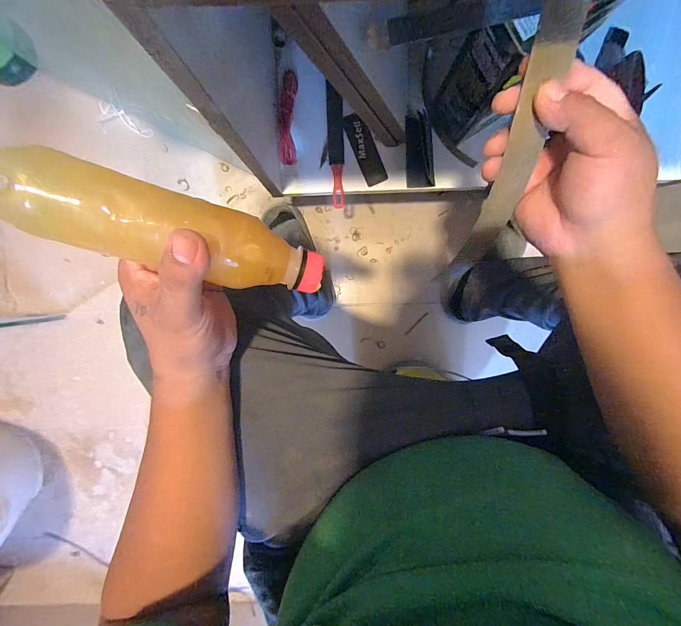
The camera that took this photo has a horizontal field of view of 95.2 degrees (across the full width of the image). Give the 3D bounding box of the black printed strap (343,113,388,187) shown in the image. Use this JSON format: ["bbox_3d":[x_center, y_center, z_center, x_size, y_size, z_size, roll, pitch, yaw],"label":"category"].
[{"bbox_3d":[0.047,-0.309,0.589,0.042,0.007,0.131,-24,95,3],"label":"black printed strap"}]

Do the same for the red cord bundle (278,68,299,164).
[{"bbox_3d":[-0.096,-0.356,0.568,0.029,0.030,0.154,2,96,1],"label":"red cord bundle"}]

